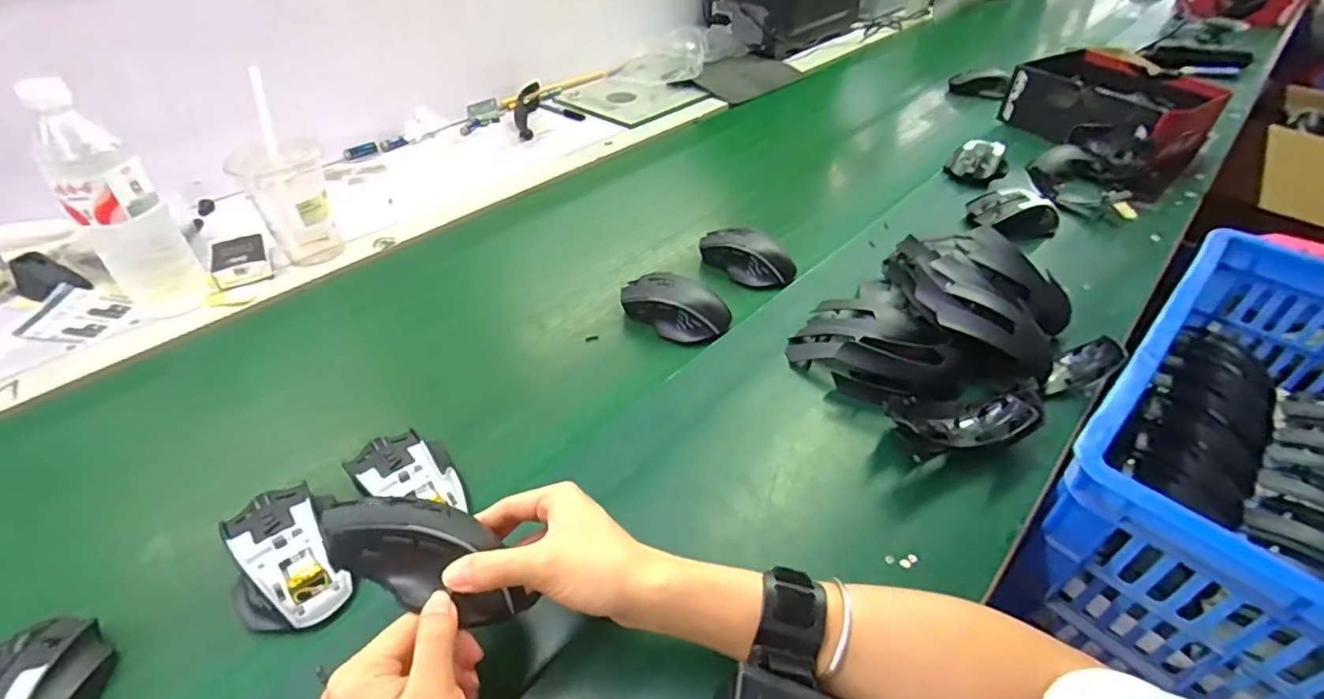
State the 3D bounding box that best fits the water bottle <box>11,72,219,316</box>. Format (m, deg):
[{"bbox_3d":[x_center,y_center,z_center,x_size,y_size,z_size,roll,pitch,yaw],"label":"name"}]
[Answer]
[{"bbox_3d":[-0.516,-0.134,0.577,0.070,0.220,0.057,-29,48,-30],"label":"water bottle"}]

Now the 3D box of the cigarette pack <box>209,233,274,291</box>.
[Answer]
[{"bbox_3d":[-0.472,-0.099,0.684,0.053,0.026,0.074,-19,44,-22],"label":"cigarette pack"}]

